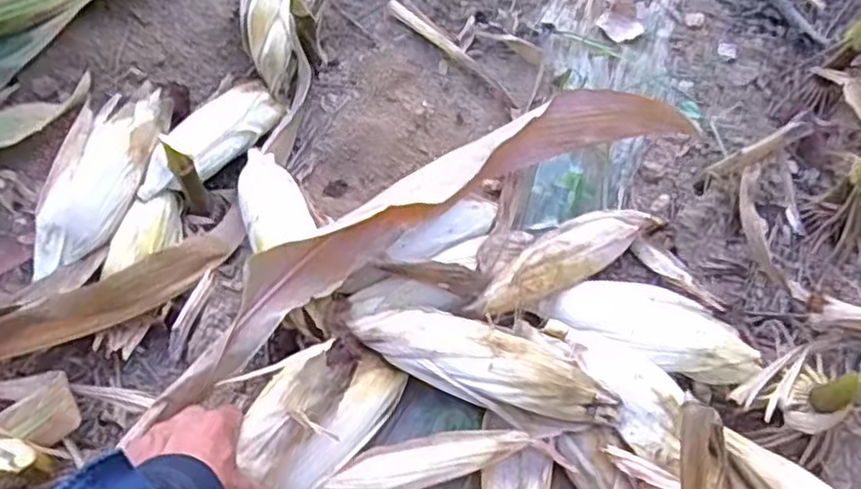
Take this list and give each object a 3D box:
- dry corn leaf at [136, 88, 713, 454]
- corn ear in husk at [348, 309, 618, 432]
[{"bbox_3d":[0.004,-0.016,0.721,0.613,0.088,0.103,-31,69,-23],"label":"dry corn leaf"},{"bbox_3d":[0.049,0.113,0.661,0.251,0.046,0.068,20,65,8],"label":"corn ear in husk"}]

